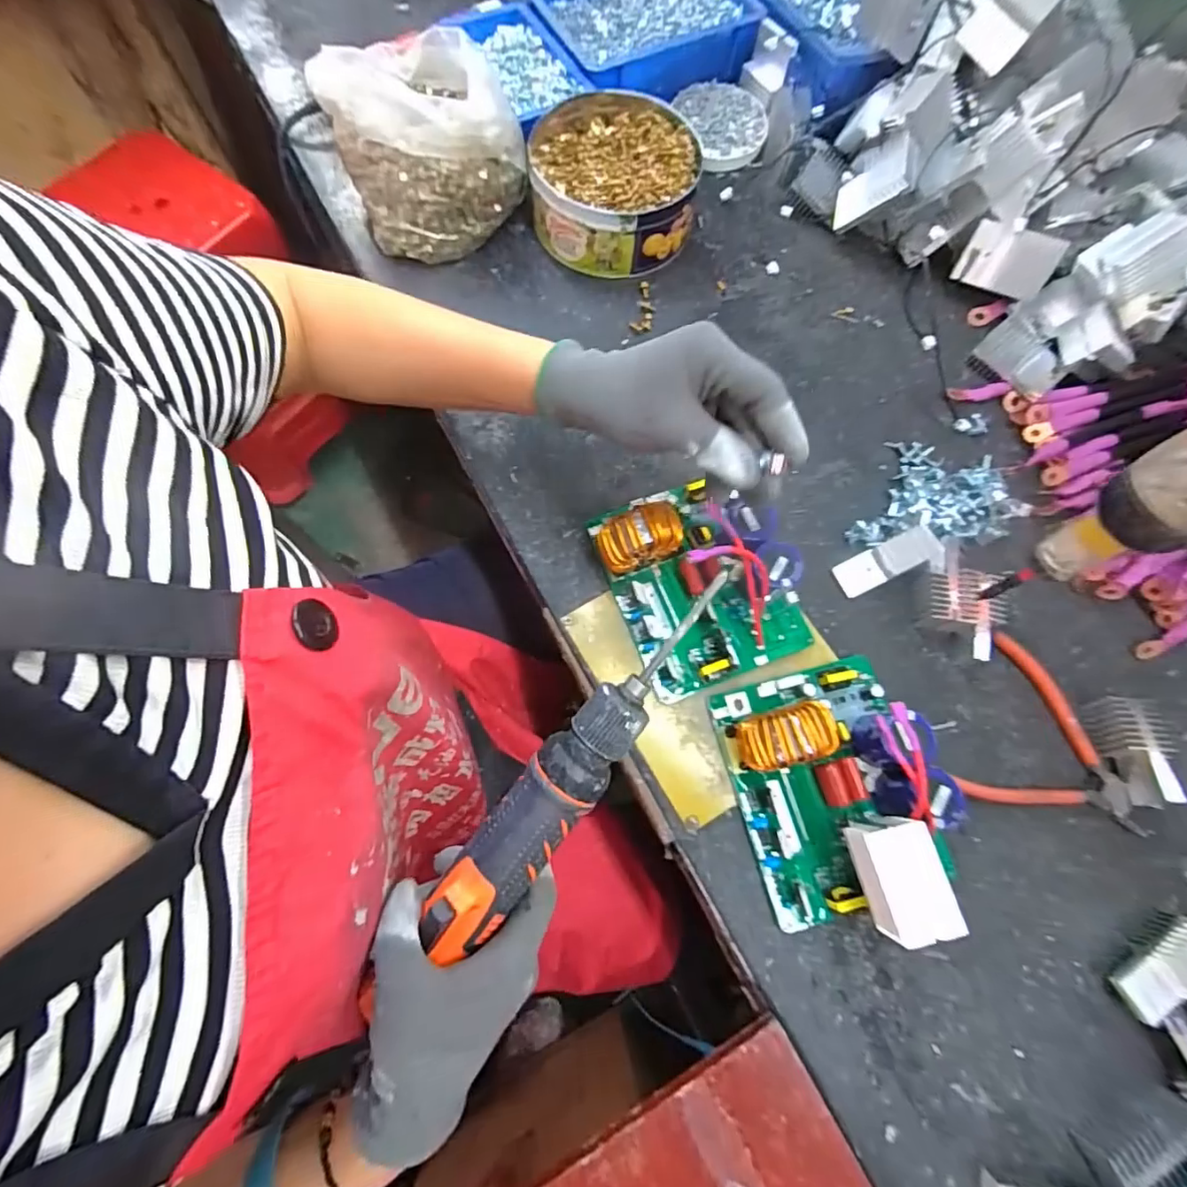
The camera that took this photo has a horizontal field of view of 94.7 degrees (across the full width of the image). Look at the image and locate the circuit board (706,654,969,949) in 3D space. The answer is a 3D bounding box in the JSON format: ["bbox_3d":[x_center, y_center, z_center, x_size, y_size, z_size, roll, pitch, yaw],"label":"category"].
[{"bbox_3d":[0.158,0.116,0.342,0.123,0.071,0.162,-15,73,-5],"label":"circuit board"}]

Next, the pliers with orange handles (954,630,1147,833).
[{"bbox_3d":[0.321,0.095,0.385,0.123,0.010,0.115,12,73,3],"label":"pliers with orange handles"}]

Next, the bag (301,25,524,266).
[{"bbox_3d":[-0.145,-0.389,0.471,0.142,0.107,0.142,-26,75,-9],"label":"bag"}]

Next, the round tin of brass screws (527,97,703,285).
[{"bbox_3d":[0.018,-0.368,0.497,0.144,0.058,0.148,0,72,-1],"label":"round tin of brass screws"}]

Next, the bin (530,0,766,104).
[{"bbox_3d":[0.050,-0.570,0.546,0.193,0.049,0.160,-29,76,-9],"label":"bin"}]

